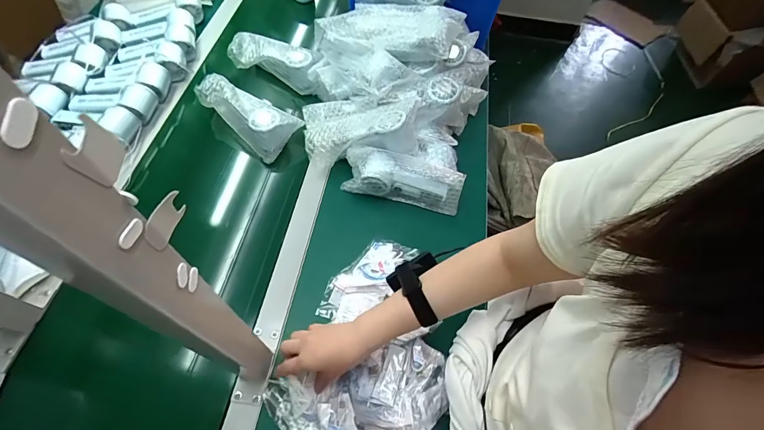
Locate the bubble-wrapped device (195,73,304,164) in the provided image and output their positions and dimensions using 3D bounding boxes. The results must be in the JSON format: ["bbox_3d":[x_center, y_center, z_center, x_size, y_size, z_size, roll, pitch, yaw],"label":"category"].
[{"bbox_3d":[-0.254,-0.198,0.715,0.187,0.067,0.088,37,62,18],"label":"bubble-wrapped device"}]

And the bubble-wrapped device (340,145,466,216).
[{"bbox_3d":[0.035,-0.061,0.658,0.205,0.074,0.065,16,58,6],"label":"bubble-wrapped device"}]

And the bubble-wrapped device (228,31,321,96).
[{"bbox_3d":[-0.226,-0.332,0.804,0.195,0.061,0.066,20,58,8],"label":"bubble-wrapped device"}]

